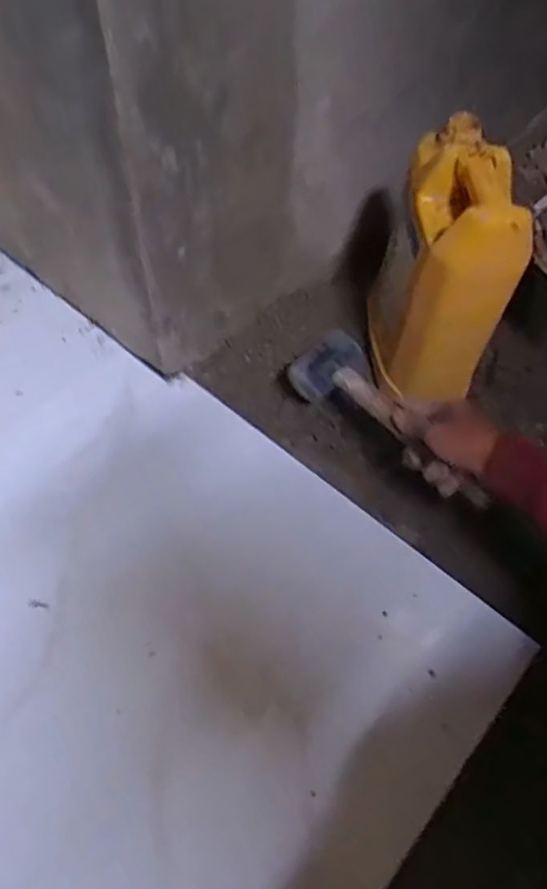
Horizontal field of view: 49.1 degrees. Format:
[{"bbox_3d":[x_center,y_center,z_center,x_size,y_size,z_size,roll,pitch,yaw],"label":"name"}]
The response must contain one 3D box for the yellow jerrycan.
[{"bbox_3d":[0.191,-0.197,0.695,0.117,0.268,0.191,5,54,0],"label":"yellow jerrycan"}]

